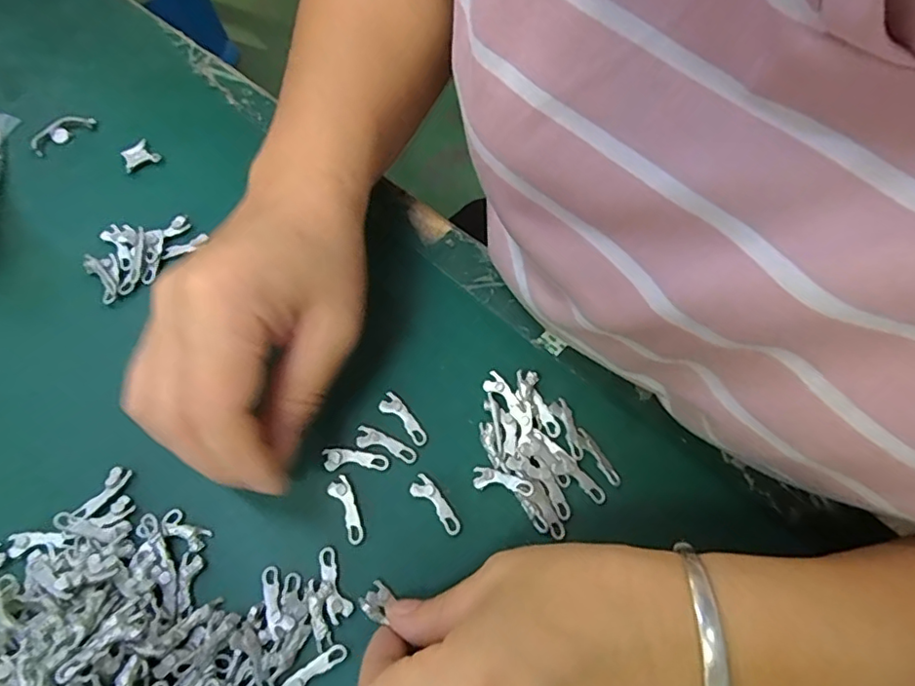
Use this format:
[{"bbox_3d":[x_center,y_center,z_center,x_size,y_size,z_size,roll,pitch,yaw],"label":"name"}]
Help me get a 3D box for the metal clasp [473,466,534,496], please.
[{"bbox_3d":[0.019,0.060,0.244,0.028,0.004,0.010,9,63,27],"label":"metal clasp"}]

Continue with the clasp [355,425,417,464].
[{"bbox_3d":[-0.032,0.045,0.252,0.028,0.004,0.009,22,66,8],"label":"clasp"}]

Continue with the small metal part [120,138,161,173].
[{"bbox_3d":[-0.178,-0.104,0.319,0.019,0.005,0.016,-41,73,-18],"label":"small metal part"}]

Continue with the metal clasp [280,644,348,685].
[{"bbox_3d":[-0.054,0.125,0.216,0.028,0.004,0.009,-36,71,-17],"label":"metal clasp"}]

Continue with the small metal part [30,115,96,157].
[{"bbox_3d":[-0.227,-0.121,0.326,0.036,0.004,0.015,-41,73,-18],"label":"small metal part"}]

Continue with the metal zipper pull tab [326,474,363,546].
[{"bbox_3d":[-0.046,0.070,0.241,0.009,0.004,0.028,-25,68,-13],"label":"metal zipper pull tab"}]

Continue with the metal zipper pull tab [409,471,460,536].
[{"bbox_3d":[-0.009,0.069,0.243,0.009,0.004,0.028,-41,73,-18],"label":"metal zipper pull tab"}]

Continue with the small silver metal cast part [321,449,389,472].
[{"bbox_3d":[-0.045,0.051,0.250,0.028,0.004,0.009,1,65,-1],"label":"small silver metal cast part"}]

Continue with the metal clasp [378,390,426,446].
[{"bbox_3d":[-0.025,0.034,0.258,0.009,0.004,0.029,-41,73,-18],"label":"metal clasp"}]

